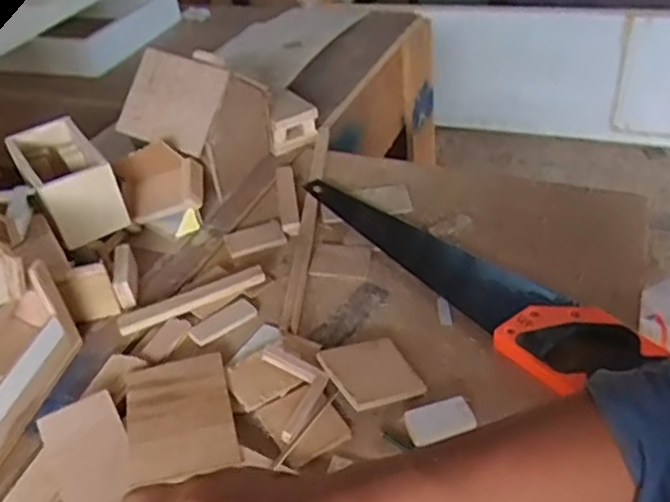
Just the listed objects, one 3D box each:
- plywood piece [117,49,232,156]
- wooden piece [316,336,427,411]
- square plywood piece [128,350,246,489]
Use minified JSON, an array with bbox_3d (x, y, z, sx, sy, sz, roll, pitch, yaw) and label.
[{"bbox_3d":[-0.229,-0.211,0.926,0.152,0.125,0.012,20,3,23],"label":"plywood piece"},{"bbox_3d":[0.038,0.124,0.671,0.086,0.014,0.079,-6,44,-25],"label":"wooden piece"},{"bbox_3d":[-0.154,0.161,0.651,0.098,0.005,0.149,-11,34,-13],"label":"square plywood piece"}]

